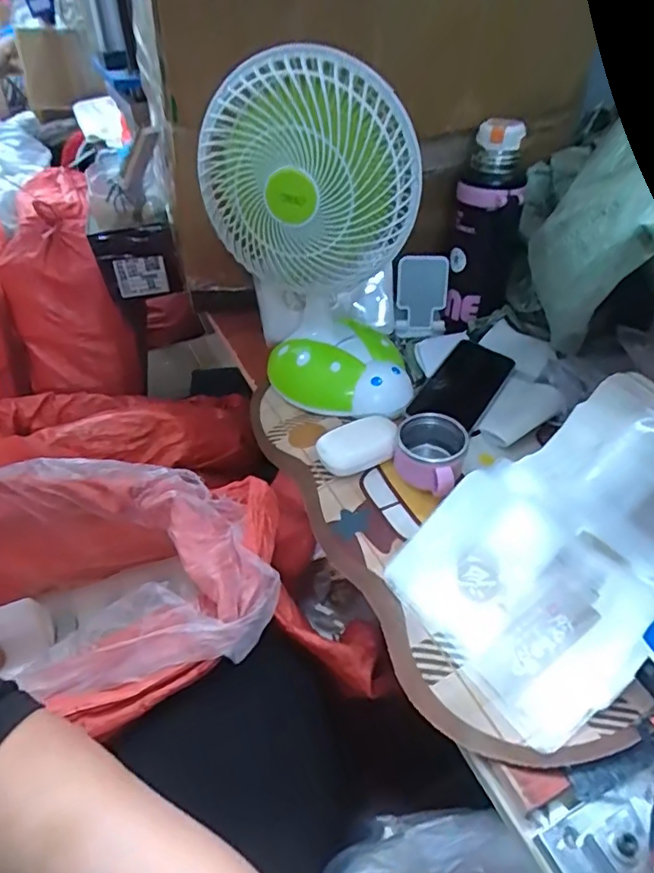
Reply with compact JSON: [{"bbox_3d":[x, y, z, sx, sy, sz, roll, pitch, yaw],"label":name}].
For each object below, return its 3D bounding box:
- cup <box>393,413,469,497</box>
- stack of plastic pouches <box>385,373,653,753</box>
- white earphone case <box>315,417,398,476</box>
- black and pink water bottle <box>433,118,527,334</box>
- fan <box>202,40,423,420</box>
[{"bbox_3d":[0.099,0.022,0.550,0.068,0.054,0.077,11,44,12],"label":"cup"},{"bbox_3d":[0.212,0.084,0.463,0.304,0.034,0.181,-38,57,-8],"label":"stack of plastic pouches"},{"bbox_3d":[0.032,0.010,0.583,0.081,0.032,0.050,-13,44,-13],"label":"white earphone case"},{"bbox_3d":[0.193,-0.252,0.694,0.082,0.233,0.063,22,48,23],"label":"black and pink water bottle"},{"bbox_3d":[-0.018,-0.201,0.588,0.197,0.324,0.192,-7,43,-6],"label":"fan"}]

